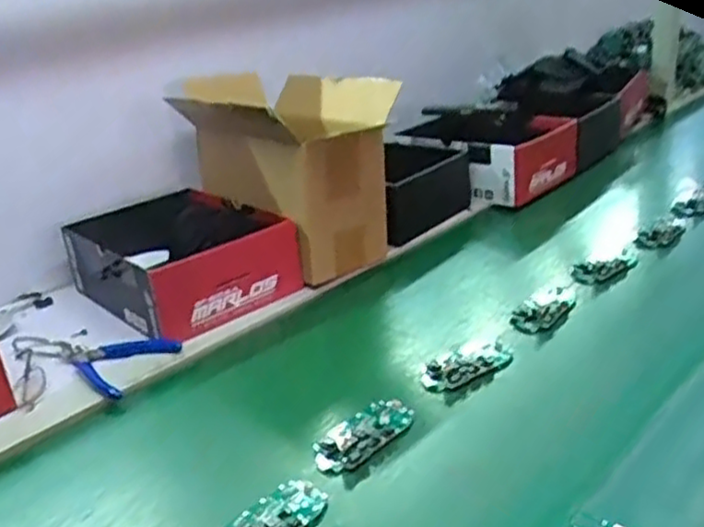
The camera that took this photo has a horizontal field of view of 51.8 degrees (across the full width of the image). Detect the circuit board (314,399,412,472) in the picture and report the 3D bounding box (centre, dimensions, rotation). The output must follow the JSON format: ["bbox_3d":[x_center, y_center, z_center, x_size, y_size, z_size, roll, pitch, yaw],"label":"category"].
[{"bbox_3d":[0.011,0.149,0.629,0.045,0.020,0.097,14,27,41],"label":"circuit board"}]

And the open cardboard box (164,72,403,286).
[{"bbox_3d":[-0.065,-0.105,0.939,0.187,0.223,0.238,-23,32,-30],"label":"open cardboard box"}]

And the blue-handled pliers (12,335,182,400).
[{"bbox_3d":[-0.278,0.090,0.767,0.180,0.011,0.091,12,33,31],"label":"blue-handled pliers"}]

